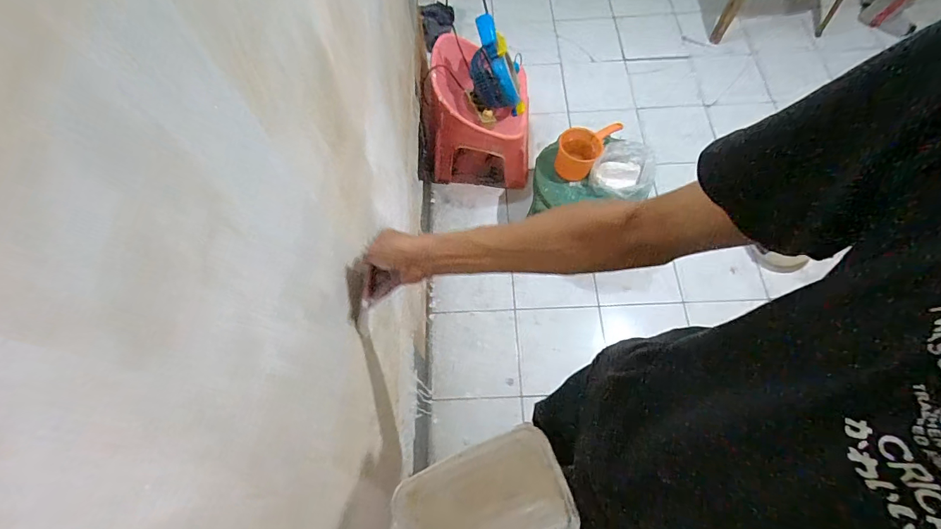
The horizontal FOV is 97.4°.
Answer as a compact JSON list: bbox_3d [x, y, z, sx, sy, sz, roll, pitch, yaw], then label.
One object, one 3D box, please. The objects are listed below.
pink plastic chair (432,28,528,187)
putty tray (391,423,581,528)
[{"bbox_3d":[0.045,-0.510,1.429,0.332,0.400,0.270,5,67,5],"label":"pink plastic chair"},{"bbox_3d":[0.019,0.257,0.441,0.175,0.059,0.109,-21,67,-6],"label":"putty tray"}]

